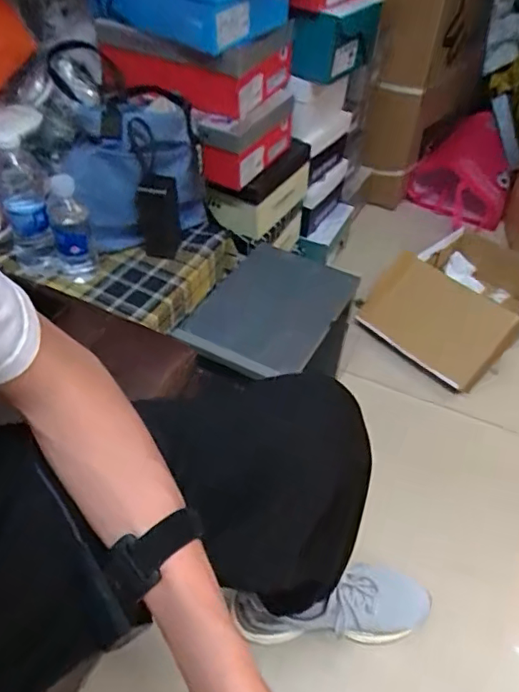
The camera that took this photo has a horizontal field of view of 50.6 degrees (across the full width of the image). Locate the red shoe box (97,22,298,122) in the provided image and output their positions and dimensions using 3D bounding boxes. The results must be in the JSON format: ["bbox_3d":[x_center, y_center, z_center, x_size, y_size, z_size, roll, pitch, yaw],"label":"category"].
[{"bbox_3d":[-0.128,-0.574,1.089,0.327,0.130,0.244,20,48,15],"label":"red shoe box"}]

